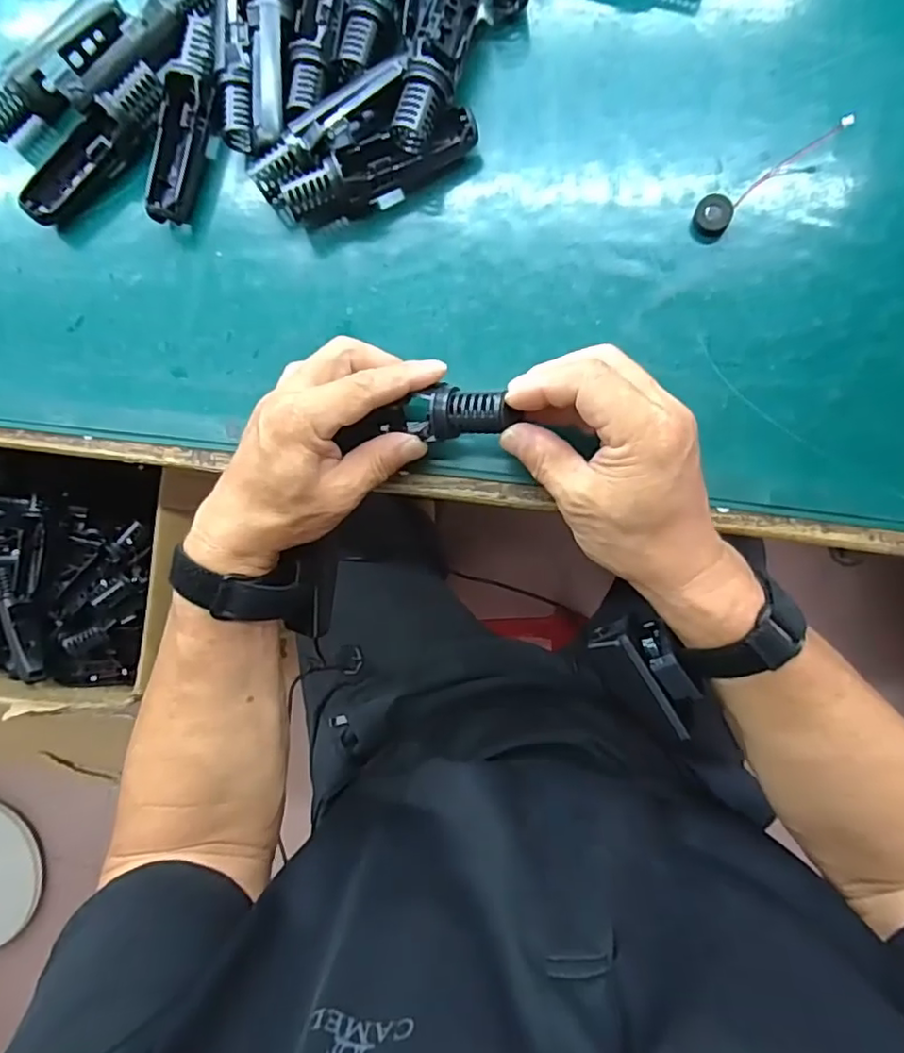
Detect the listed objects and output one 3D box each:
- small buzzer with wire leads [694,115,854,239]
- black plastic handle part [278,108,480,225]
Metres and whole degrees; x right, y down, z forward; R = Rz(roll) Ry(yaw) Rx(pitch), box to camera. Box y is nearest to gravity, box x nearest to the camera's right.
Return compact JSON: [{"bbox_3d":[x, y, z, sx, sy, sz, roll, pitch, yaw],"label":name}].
[{"bbox_3d":[0.187,-0.202,0.345,0.100,0.007,0.020,-31,85,6],"label":"small buzzer with wire leads"},{"bbox_3d":[-0.043,-0.219,0.365,0.119,0.032,0.026,-25,86,7],"label":"black plastic handle part"}]

